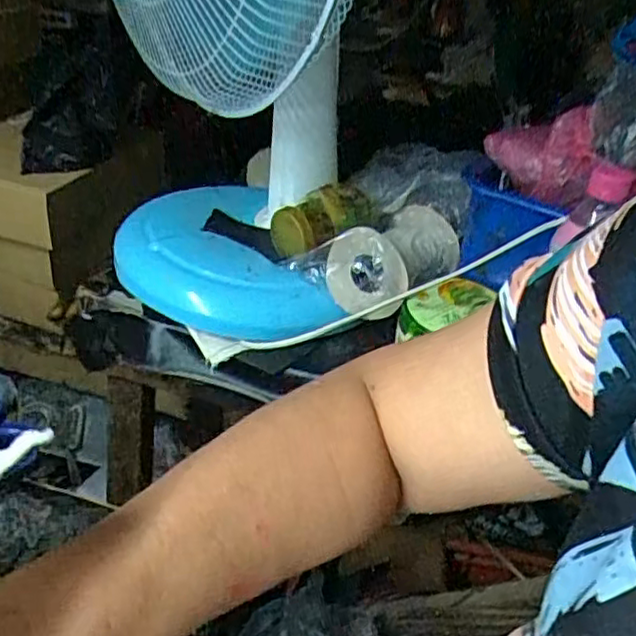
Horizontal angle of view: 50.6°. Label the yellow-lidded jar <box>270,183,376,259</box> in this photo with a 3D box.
[{"bbox_3d":[0.003,-0.096,0.649,0.100,0.042,0.049,-25,37,-6],"label":"yellow-lidded jar"}]

